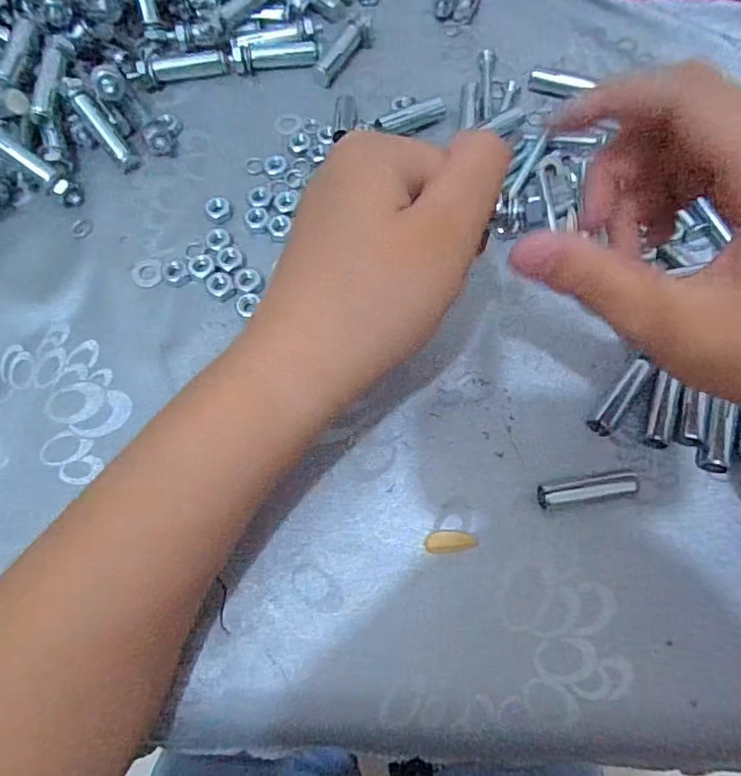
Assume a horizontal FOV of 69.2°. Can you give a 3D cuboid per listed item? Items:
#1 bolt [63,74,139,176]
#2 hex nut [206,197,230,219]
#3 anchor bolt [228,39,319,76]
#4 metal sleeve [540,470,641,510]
[{"bbox_3d":[-0.145,-0.141,0.288,0.010,0.006,0.055,-37,98,-9],"label":"bolt"},{"bbox_3d":[-0.080,-0.095,0.283,0.012,0.004,0.012,9,68,3],"label":"hex nut"},{"bbox_3d":[-0.056,-0.197,0.317,0.051,0.009,0.016,-3,68,-2],"label":"anchor bolt"},{"bbox_3d":[0.090,0.043,0.227,0.040,0.010,0.010,-9,69,-4],"label":"metal sleeve"}]

